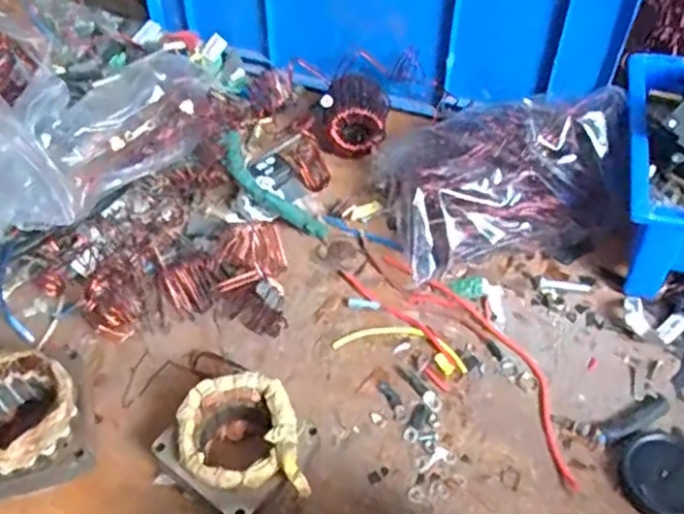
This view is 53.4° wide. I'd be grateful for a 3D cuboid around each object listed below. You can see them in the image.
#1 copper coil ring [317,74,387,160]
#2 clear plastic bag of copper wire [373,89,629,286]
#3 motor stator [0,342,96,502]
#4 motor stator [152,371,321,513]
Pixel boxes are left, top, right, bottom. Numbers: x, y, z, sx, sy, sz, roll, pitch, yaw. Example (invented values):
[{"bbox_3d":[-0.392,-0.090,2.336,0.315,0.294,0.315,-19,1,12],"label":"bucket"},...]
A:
[{"bbox_3d":[0.012,-0.132,0.621,0.061,0.045,0.069,9,47,7],"label":"copper coil ring"},{"bbox_3d":[0.133,-0.068,0.554,0.196,0.081,0.137,-10,48,-11],"label":"clear plastic bag of copper wire"},{"bbox_3d":[-0.195,0.107,0.410,0.089,0.061,0.083,-17,50,-17],"label":"motor stator"},{"bbox_3d":[-0.056,0.118,0.401,0.087,0.056,0.071,30,53,24],"label":"motor stator"}]

